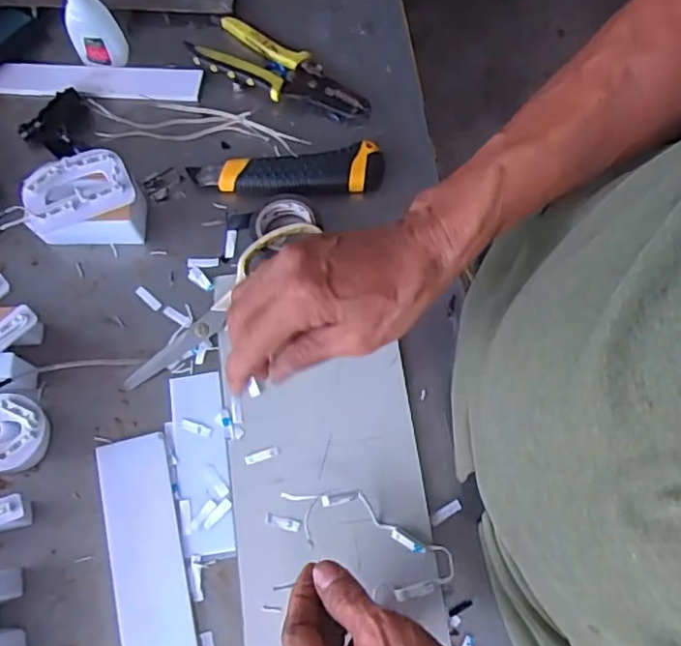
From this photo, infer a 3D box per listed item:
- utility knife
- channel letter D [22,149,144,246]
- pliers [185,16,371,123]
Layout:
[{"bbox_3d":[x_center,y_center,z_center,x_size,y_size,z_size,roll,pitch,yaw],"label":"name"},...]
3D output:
[{"bbox_3d":[-0.044,-0.125,0.544,0.159,0.019,0.040,-8,73,-1],"label":"utility knife"},{"bbox_3d":[-0.204,-0.098,0.523,0.083,0.048,0.059,-7,73,-1],"label":"channel letter D"},{"bbox_3d":[-0.049,-0.226,0.575,0.160,0.020,0.058,26,75,9],"label":"pliers"}]

